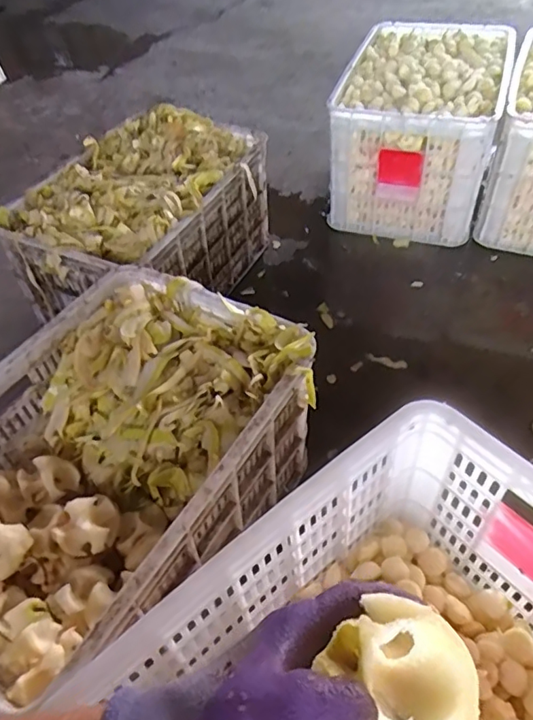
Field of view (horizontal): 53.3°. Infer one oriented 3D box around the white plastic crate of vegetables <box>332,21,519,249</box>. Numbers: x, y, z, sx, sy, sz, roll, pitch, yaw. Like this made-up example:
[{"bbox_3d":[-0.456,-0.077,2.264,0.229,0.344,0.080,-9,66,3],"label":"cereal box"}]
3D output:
[{"bbox_3d":[0.384,-0.584,1.343,0.352,0.306,0.532,13,52,16],"label":"white plastic crate of vegetables"}]

